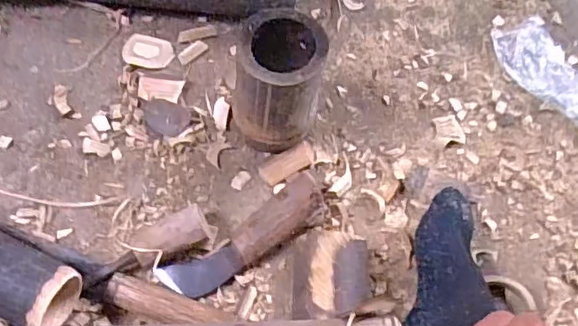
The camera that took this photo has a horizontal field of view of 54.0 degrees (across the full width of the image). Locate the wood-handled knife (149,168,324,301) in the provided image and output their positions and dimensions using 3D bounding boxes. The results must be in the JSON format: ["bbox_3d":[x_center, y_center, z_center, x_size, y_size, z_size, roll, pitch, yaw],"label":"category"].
[{"bbox_3d":[-0.045,0.081,0.612,0.191,0.040,0.049,-31,73,-15],"label":"wood-handled knife"}]

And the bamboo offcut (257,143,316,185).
[{"bbox_3d":[0.000,0.001,0.668,0.068,0.007,0.027,-30,72,-14],"label":"bamboo offcut"}]

